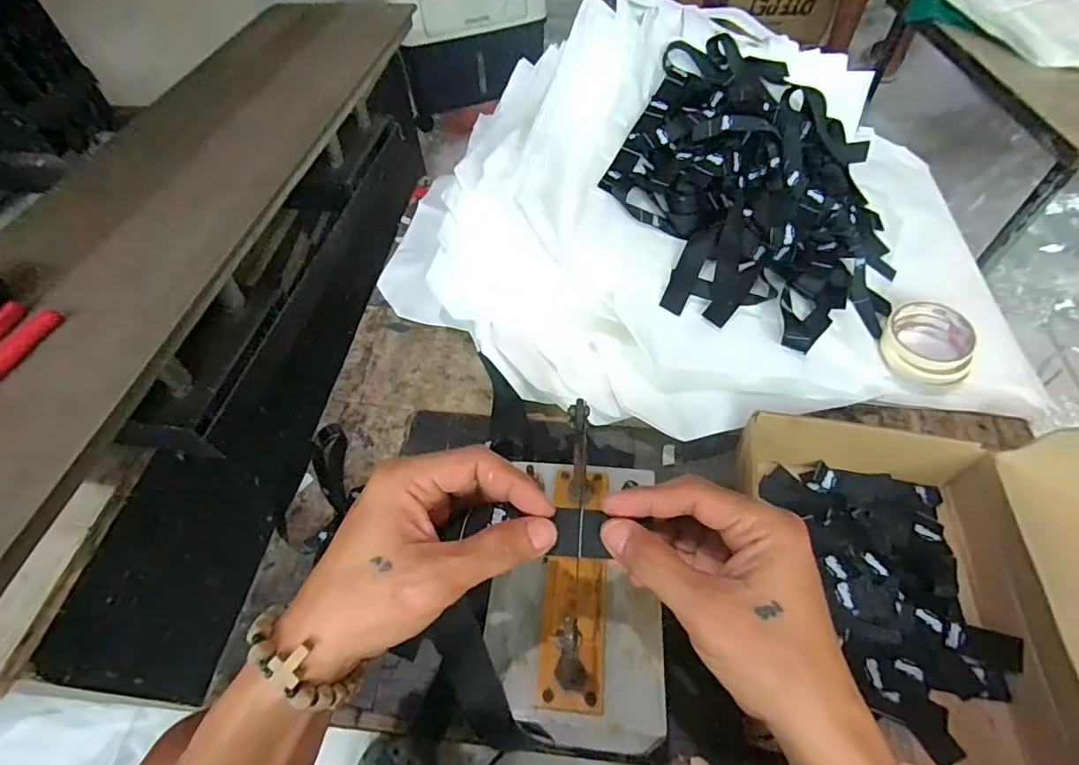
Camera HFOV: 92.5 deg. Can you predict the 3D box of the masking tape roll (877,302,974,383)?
[{"bbox_3d":[0.425,-0.042,0.566,0.089,0.036,0.091,-1,54,1],"label":"masking tape roll"}]

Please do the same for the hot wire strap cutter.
[{"bbox_3d":[0.026,0.113,0.314,0.110,0.095,0.173,5,55,6],"label":"hot wire strap cutter"}]

